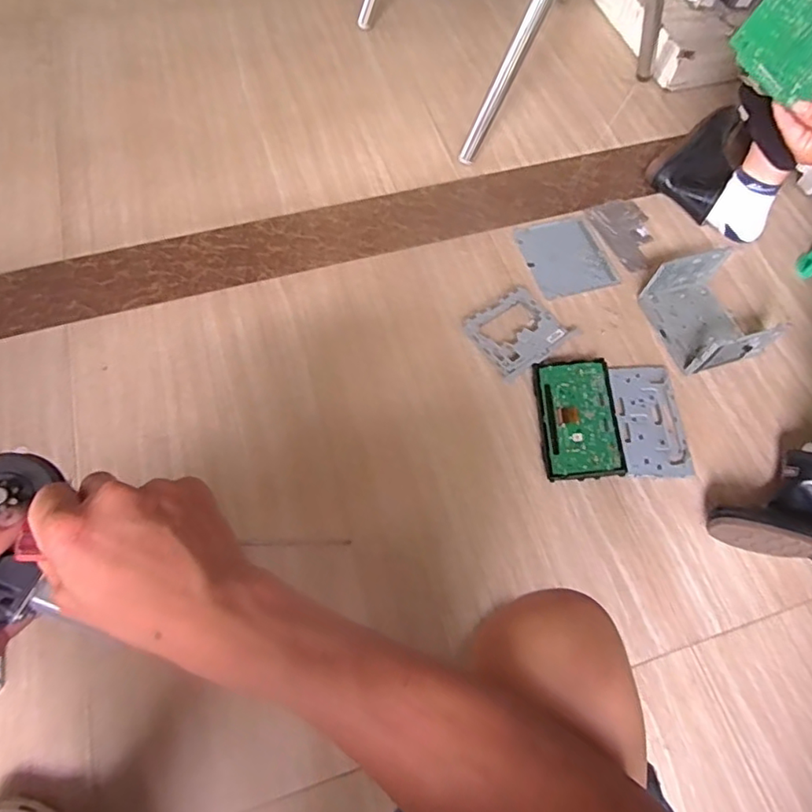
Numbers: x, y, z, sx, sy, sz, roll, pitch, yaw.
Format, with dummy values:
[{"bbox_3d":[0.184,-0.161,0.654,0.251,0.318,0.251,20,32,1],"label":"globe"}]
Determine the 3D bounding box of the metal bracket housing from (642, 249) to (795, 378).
[{"bbox_3d":[0.522,-0.165,0.966,0.152,0.079,0.191,-17,65,-8],"label":"metal bracket housing"}]

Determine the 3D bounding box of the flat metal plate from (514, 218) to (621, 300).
[{"bbox_3d":[0.304,-0.285,1.062,0.146,0.005,0.171,-14,65,-5],"label":"flat metal plate"}]

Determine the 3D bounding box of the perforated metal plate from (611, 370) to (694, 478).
[{"bbox_3d":[0.395,0.023,0.899,0.101,0.012,0.189,1,64,0],"label":"perforated metal plate"}]

